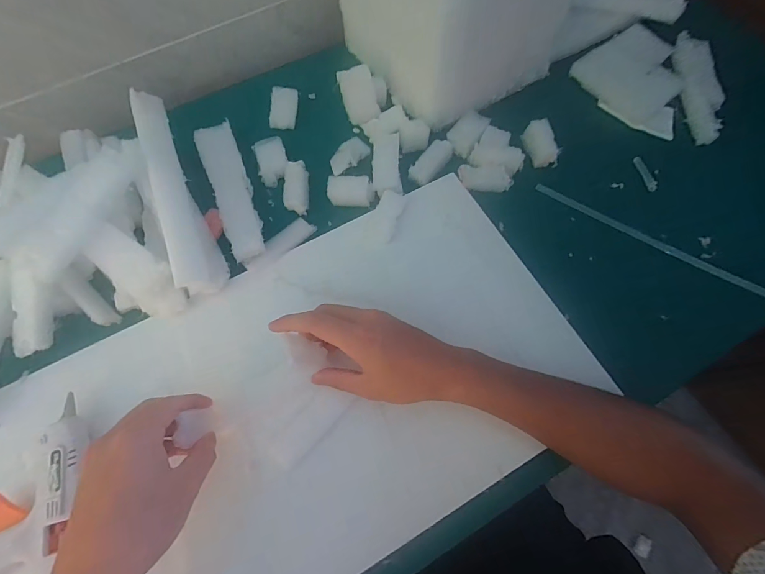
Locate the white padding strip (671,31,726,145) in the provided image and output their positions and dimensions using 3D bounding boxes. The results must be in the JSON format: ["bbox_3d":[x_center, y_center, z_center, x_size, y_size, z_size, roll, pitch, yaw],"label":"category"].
[{"bbox_3d":[0.424,-0.266,0.497,0.047,0.021,0.166,8,72,1],"label":"white padding strip"}]

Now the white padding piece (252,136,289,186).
[{"bbox_3d":[-0.135,-0.154,0.453,0.037,0.016,0.057,-18,74,-7],"label":"white padding piece"}]

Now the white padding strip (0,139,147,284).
[{"bbox_3d":[-0.293,-0.079,0.352,0.061,0.031,0.146,31,72,11],"label":"white padding strip"}]

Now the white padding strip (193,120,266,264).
[{"bbox_3d":[-0.174,-0.117,0.424,0.042,0.014,0.186,-22,74,-8],"label":"white padding strip"}]

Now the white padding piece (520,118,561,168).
[{"bbox_3d":[0.194,-0.175,0.454,0.034,0.010,0.058,-25,77,36],"label":"white padding piece"}]

